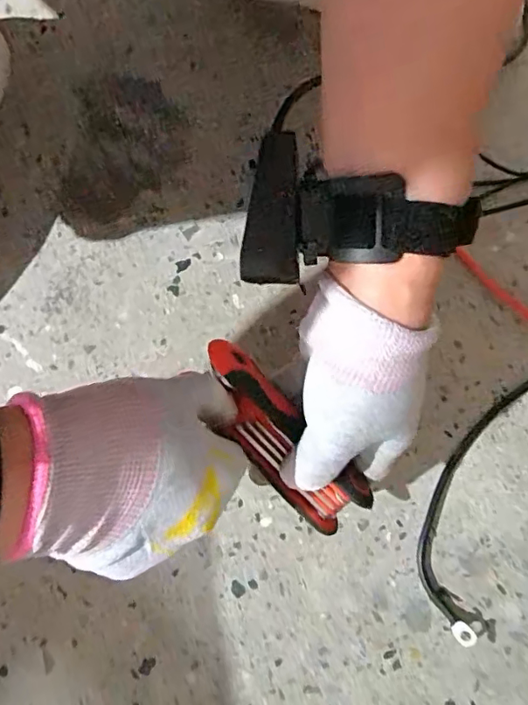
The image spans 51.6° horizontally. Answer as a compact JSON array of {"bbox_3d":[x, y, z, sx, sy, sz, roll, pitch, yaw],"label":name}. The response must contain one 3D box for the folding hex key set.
[{"bbox_3d":[0.008,0.047,0.300,0.043,0.021,0.121,-35,93,-7],"label":"folding hex key set"}]

